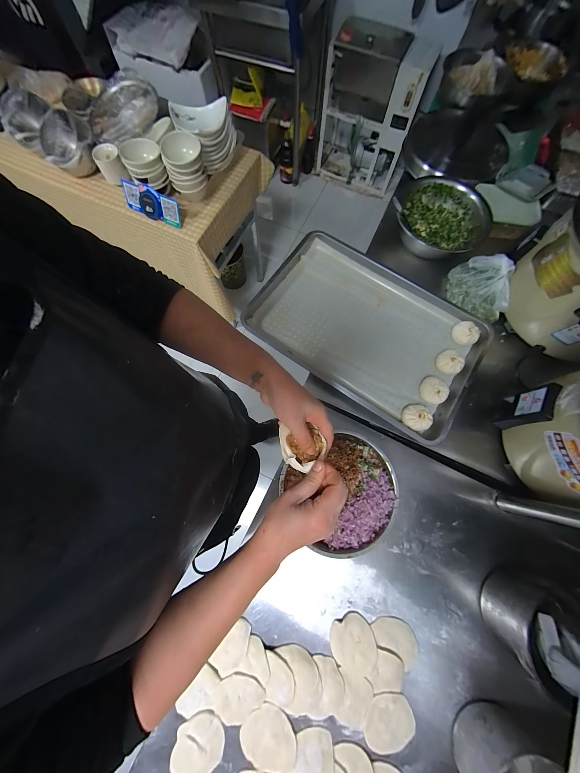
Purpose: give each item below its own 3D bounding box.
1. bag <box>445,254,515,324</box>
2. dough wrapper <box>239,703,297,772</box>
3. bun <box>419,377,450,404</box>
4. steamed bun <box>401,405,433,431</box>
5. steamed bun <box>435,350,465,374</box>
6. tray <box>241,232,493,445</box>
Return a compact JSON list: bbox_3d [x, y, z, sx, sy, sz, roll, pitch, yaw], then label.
[{"bbox_3d":[0.530,-0.279,0.689,0.123,0.093,0.181,-3,75,-1],"label":"bag"},{"bbox_3d":[-0.042,0.675,0.470,0.094,0.012,0.105,-30,78,-5],"label":"dough wrapper"},{"bbox_3d":[0.370,0.010,0.639,0.067,0.039,0.068,-40,79,-10],"label":"bun"},{"bbox_3d":[0.311,0.078,0.612,0.067,0.040,0.062,0,75,-1],"label":"steamed bun"},{"bbox_3d":[0.423,-0.063,0.657,0.062,0.045,0.064,-36,79,-9],"label":"steamed bun"},{"bbox_3d":[0.208,-0.161,0.680,0.584,0.055,0.397,34,78,8],"label":"tray"}]

